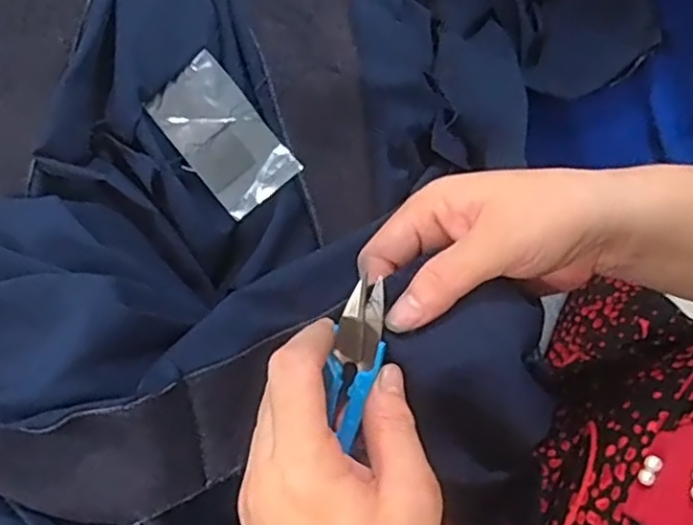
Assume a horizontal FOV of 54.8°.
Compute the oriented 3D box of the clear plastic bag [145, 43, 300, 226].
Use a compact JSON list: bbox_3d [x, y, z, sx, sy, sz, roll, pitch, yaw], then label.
[{"bbox_3d":[-0.075,-0.077,0.408,0.052,0.007,0.090,-41,95,-8],"label":"clear plastic bag"}]

